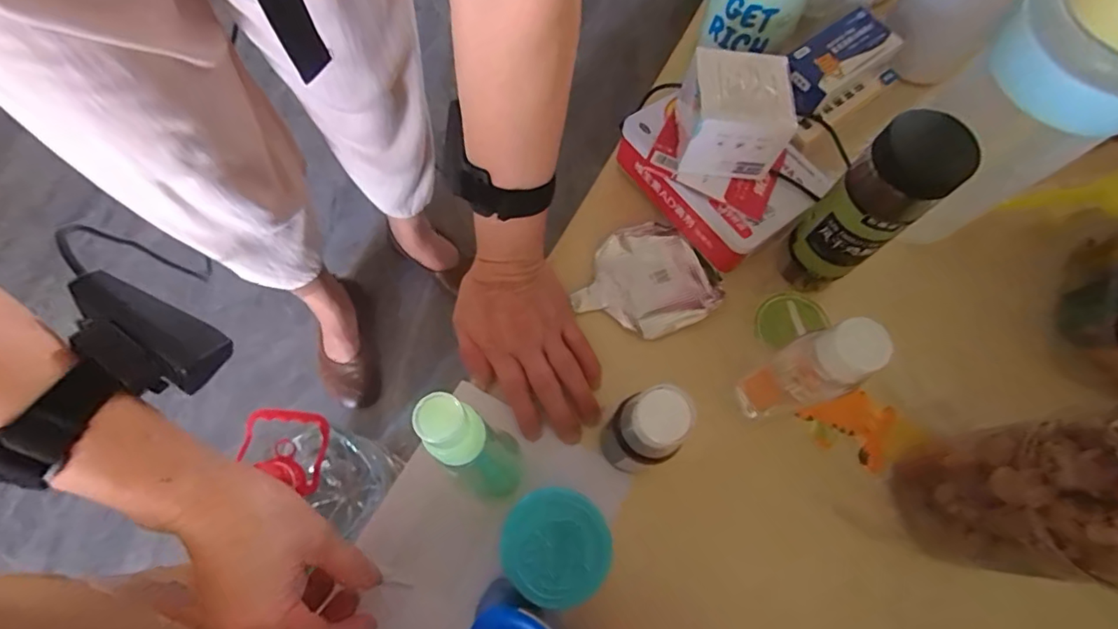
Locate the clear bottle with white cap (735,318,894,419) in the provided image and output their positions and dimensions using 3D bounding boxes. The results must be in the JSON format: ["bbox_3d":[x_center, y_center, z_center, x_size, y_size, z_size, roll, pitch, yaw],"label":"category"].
[{"bbox_3d":[0.151,0.042,0.341,0.034,0.144,0.037,1,68,-2],"label":"clear bottle with white cap"}]

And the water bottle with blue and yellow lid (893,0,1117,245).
[{"bbox_3d":[0.308,-0.137,0.352,0.079,0.234,0.089,-36,74,-15],"label":"water bottle with blue and yellow lid"}]

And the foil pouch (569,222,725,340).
[{"bbox_3d":[0.071,-0.023,0.436,0.104,0.013,0.097,-39,74,-15],"label":"foil pouch"}]

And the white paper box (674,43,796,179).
[{"bbox_3d":[0.128,-0.147,0.399,0.067,0.068,0.070,5,68,0],"label":"white paper box"}]

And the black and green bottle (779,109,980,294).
[{"bbox_3d":[0.212,-0.069,0.376,0.056,0.155,0.051,1,68,-2],"label":"black and green bottle"}]

